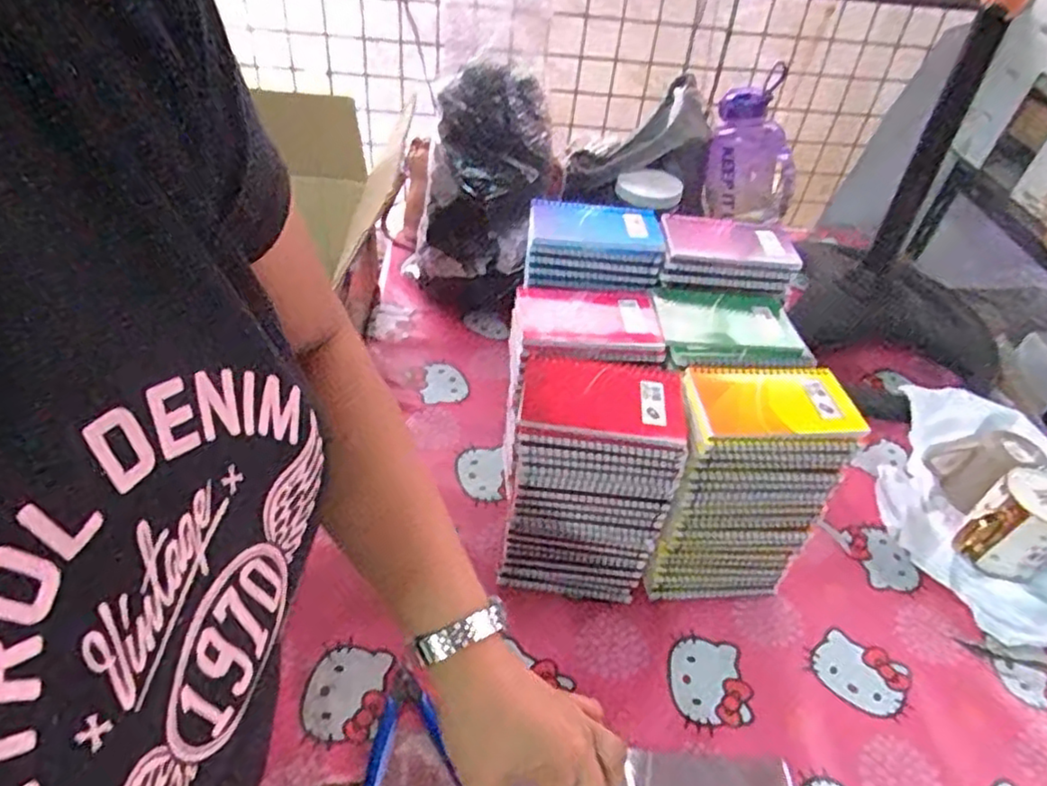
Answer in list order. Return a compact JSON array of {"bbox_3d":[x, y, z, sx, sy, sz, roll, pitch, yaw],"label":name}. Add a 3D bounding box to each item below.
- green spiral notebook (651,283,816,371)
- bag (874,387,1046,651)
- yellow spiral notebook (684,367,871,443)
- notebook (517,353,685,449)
[{"bbox_3d":[0.199,-0.060,0.649,0.134,0.016,0.125,5,43,-2],"label":"green spiral notebook"},{"bbox_3d":[0.527,0.106,0.760,0.271,0.099,0.296,-21,48,-27],"label":"bag"},{"bbox_3d":[0.210,0.007,0.572,0.135,0.014,0.083,3,43,-4],"label":"yellow spiral notebook"},{"bbox_3d":[0.065,0.004,0.559,0.134,0.015,0.096,7,43,0],"label":"notebook"}]

